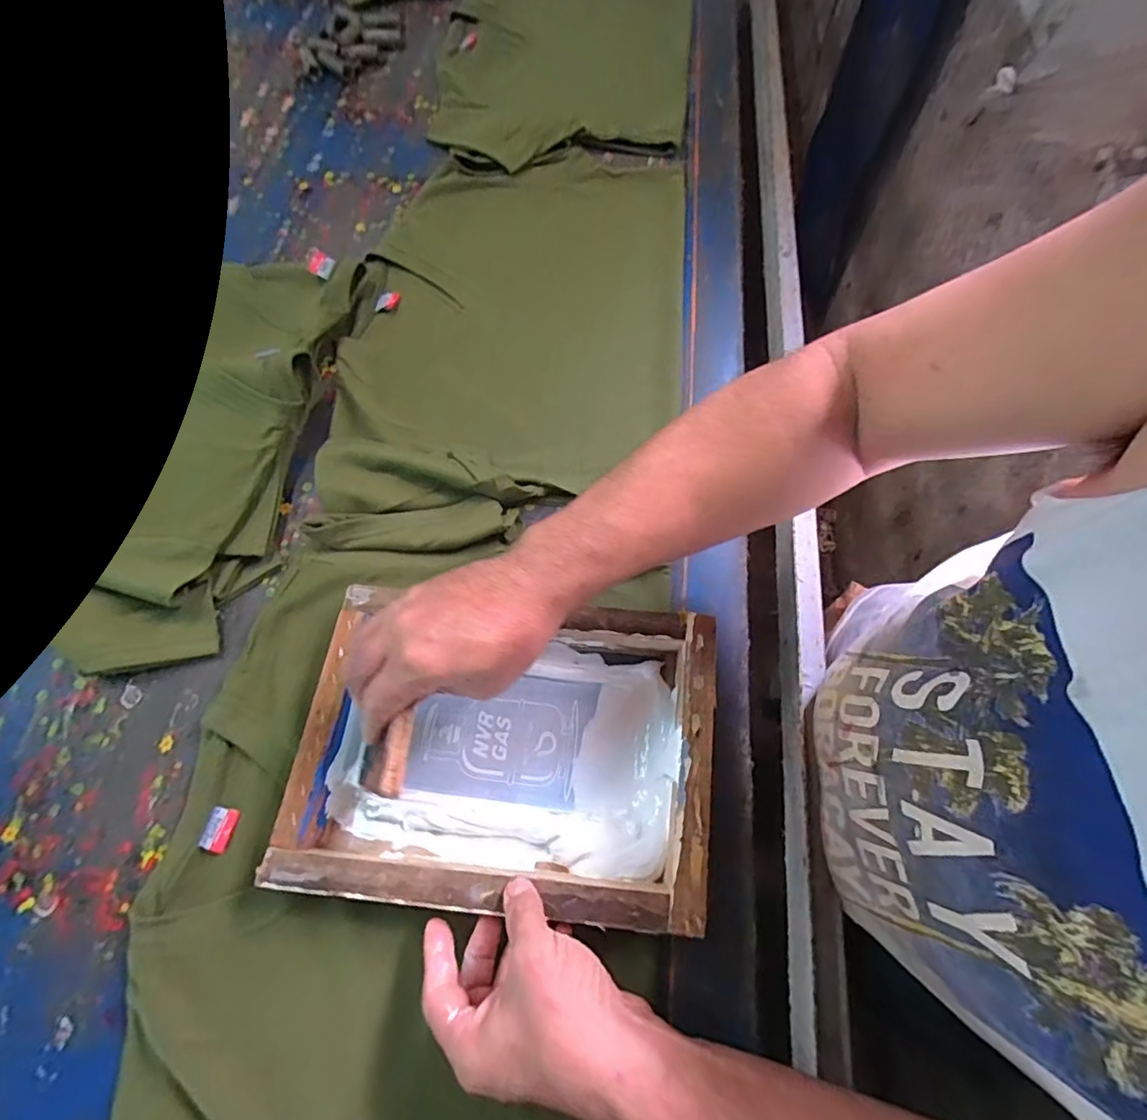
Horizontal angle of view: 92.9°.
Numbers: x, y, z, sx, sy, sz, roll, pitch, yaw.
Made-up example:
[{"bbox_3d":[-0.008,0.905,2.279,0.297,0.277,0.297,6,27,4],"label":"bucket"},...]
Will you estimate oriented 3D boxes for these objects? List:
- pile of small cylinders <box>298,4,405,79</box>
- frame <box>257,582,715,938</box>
[{"bbox_3d":[-0.352,-0.811,0.852,0.142,0.019,0.189,19,69,9],"label":"pile of small cylinders"},{"bbox_3d":[-0.051,0.142,0.425,0.301,0.049,0.214,5,67,3],"label":"frame"}]

